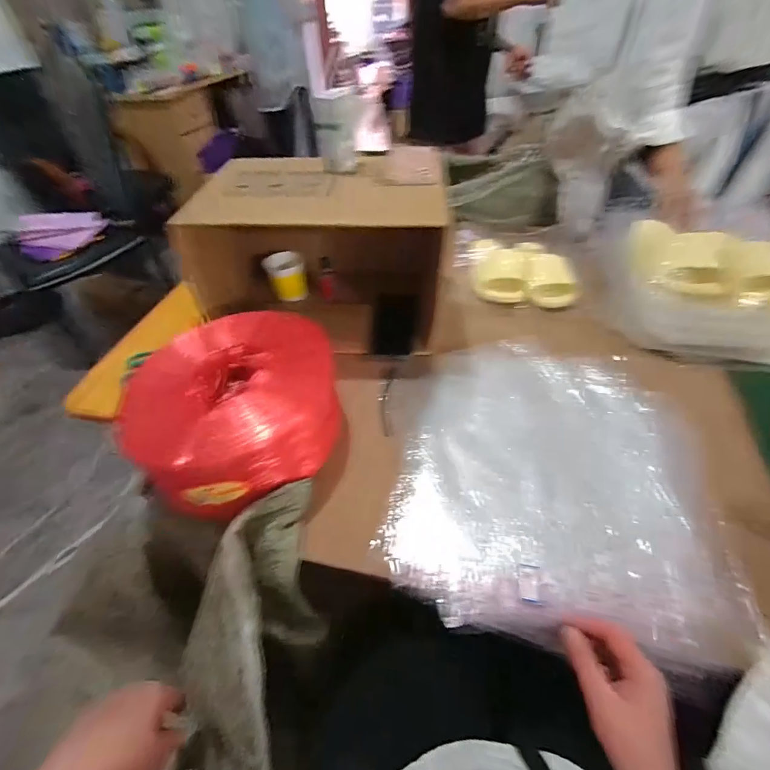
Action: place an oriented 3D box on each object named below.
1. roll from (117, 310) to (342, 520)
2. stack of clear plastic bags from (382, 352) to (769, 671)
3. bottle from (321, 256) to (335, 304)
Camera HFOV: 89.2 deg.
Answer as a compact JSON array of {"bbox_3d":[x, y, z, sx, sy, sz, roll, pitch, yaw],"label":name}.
[{"bbox_3d":[-0.207,0.026,0.546,0.259,0.140,0.245,-2,46,2],"label":"roll"},{"bbox_3d":[0.227,0.109,0.547,0.413,0.044,0.451,10,44,12],"label":"stack of clear plastic bags"},{"bbox_3d":[-0.123,-0.225,0.834,0.030,0.086,0.034,-4,46,0],"label":"bottle"}]

